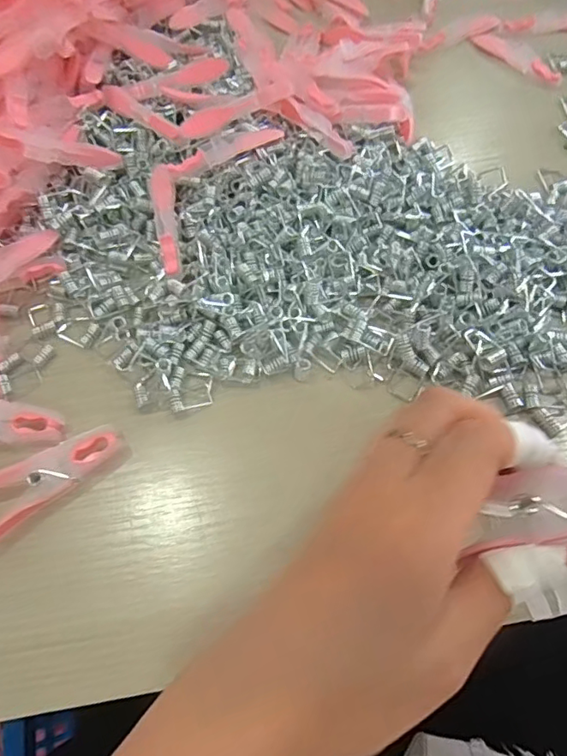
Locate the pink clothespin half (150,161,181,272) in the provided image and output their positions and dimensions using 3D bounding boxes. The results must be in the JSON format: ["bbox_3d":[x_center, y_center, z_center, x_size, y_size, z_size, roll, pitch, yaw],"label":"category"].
[{"bbox_3d":[-0.070,-0.094,0.321,0.013,0.010,0.069,-9,76,-1],"label":"pink clothespin half"}]

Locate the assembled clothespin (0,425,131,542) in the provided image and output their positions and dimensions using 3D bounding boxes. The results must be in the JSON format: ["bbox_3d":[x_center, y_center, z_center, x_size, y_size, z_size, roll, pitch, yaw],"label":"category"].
[{"bbox_3d":[-0.116,0.049,0.269,0.077,0.013,0.032,-31,66,-11],"label":"assembled clothespin"}]

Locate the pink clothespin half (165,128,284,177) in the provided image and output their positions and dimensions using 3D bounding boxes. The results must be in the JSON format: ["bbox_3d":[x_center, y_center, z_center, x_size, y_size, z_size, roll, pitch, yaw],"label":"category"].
[{"bbox_3d":[-0.035,-0.140,0.330,0.076,0.012,0.010,-32,66,-12],"label":"pink clothespin half"}]

